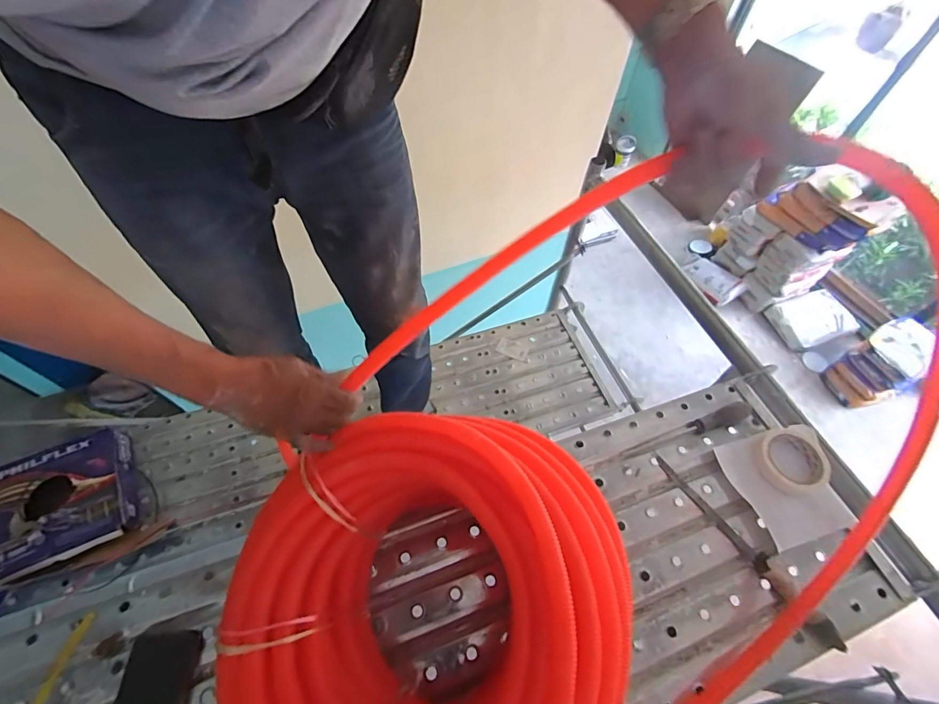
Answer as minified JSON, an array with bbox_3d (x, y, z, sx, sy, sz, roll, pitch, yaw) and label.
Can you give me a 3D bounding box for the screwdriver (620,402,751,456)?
[{"bbox_3d":[0.367,0.131,0.693,0.243,0.027,0.029,-18,60,-13],"label":"screwdriver"}]

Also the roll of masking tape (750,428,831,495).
[{"bbox_3d":[0.512,0.174,0.667,0.105,0.029,0.099,1,58,-1],"label":"roll of masking tape"}]

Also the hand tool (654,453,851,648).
[{"bbox_3d":[0.394,0.273,0.601,0.033,0.025,0.301,-27,63,-18],"label":"hand tool"}]

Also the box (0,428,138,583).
[{"bbox_3d":[-0.934,0.339,0.956,0.265,0.113,0.273,-25,62,-16],"label":"box"}]

